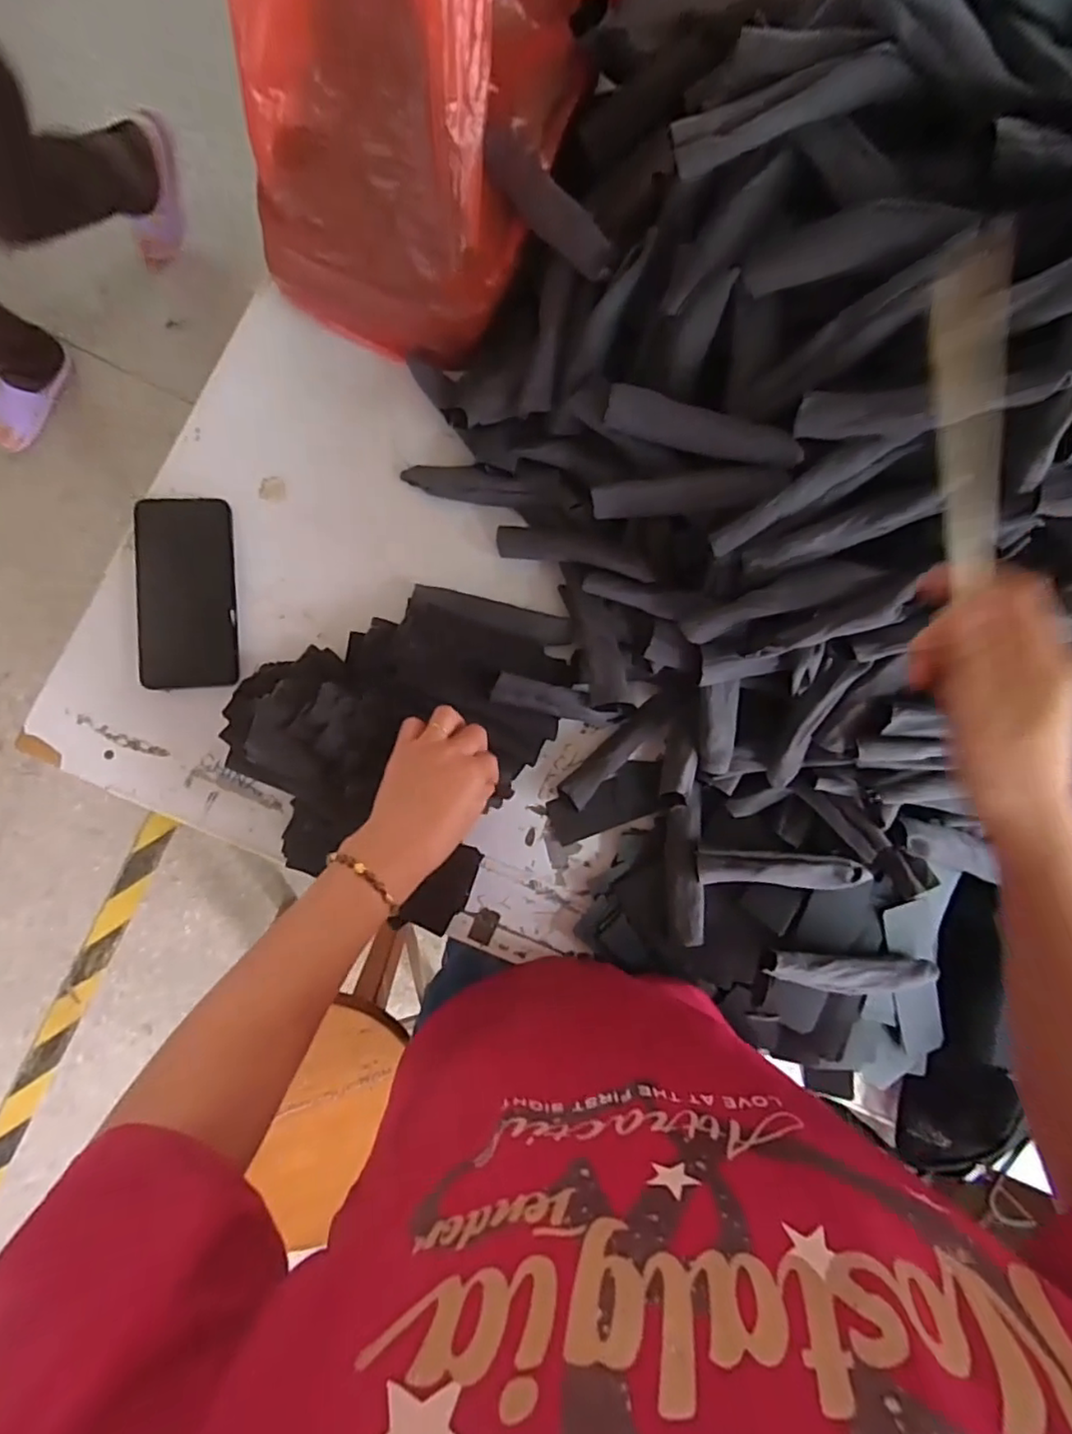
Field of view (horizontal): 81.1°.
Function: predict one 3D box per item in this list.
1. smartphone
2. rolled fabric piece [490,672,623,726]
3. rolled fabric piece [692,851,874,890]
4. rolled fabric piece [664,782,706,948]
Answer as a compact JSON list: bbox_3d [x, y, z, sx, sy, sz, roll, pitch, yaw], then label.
[{"bbox_3d":[-0.302,-0.106,0.542,0.077,0.015,0.159,-3,89,-7],"label":"smartphone"},{"bbox_3d":[0.022,-0.013,0.563,0.120,0.030,0.025,13,87,-7],"label":"rolled fabric piece"},{"bbox_3d":[0.219,0.136,0.557,0.145,0.020,0.028,2,88,5],"label":"rolled fabric piece"},{"bbox_3d":[0.138,0.136,0.578,0.030,0.031,0.139,5,75,-7],"label":"rolled fabric piece"}]

